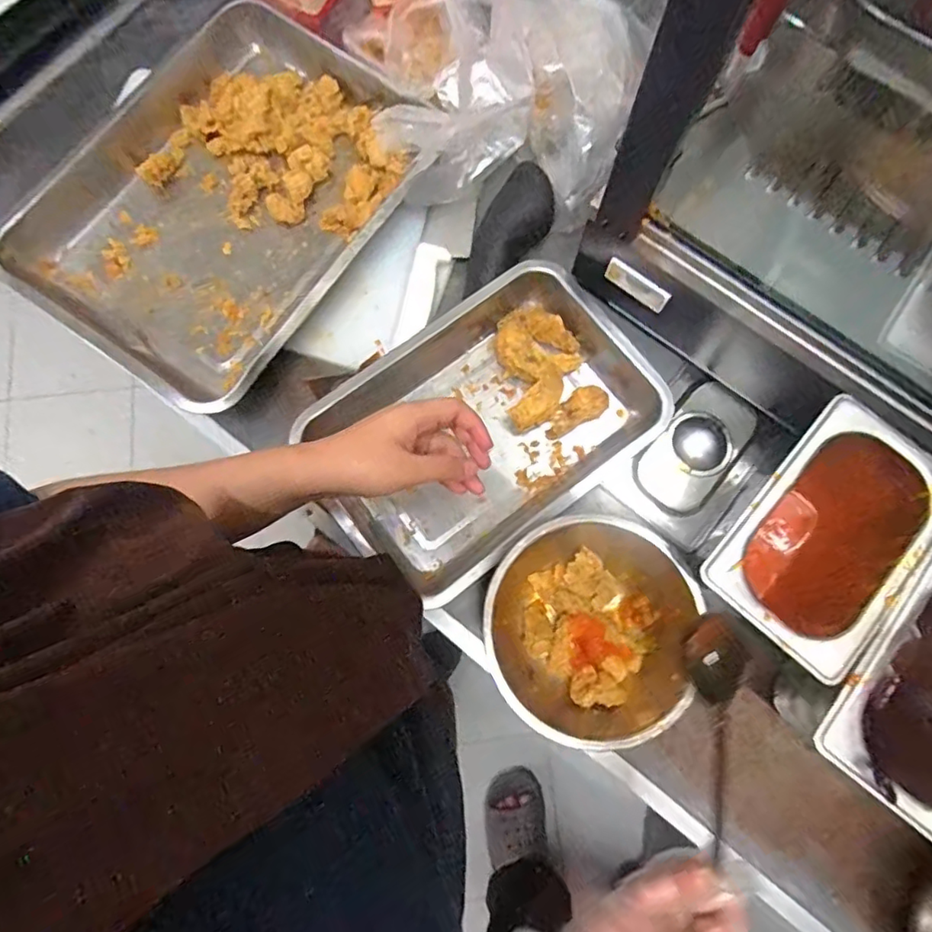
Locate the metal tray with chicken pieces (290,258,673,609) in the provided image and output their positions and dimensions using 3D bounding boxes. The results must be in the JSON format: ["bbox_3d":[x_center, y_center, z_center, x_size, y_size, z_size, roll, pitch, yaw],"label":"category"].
[{"bbox_3d":[0.025,-0.040,0.535,0.307,0.064,0.206,-38,81,-8],"label":"metal tray with chicken pieces"}]

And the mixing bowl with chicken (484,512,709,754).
[{"bbox_3d":[0.102,0.132,0.471,0.159,0.068,0.185,29,79,6],"label":"mixing bowl with chicken"}]

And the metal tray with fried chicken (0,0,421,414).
[{"bbox_3d":[-0.230,-0.269,0.559,0.299,0.063,0.388,34,77,7],"label":"metal tray with fried chicken"}]

